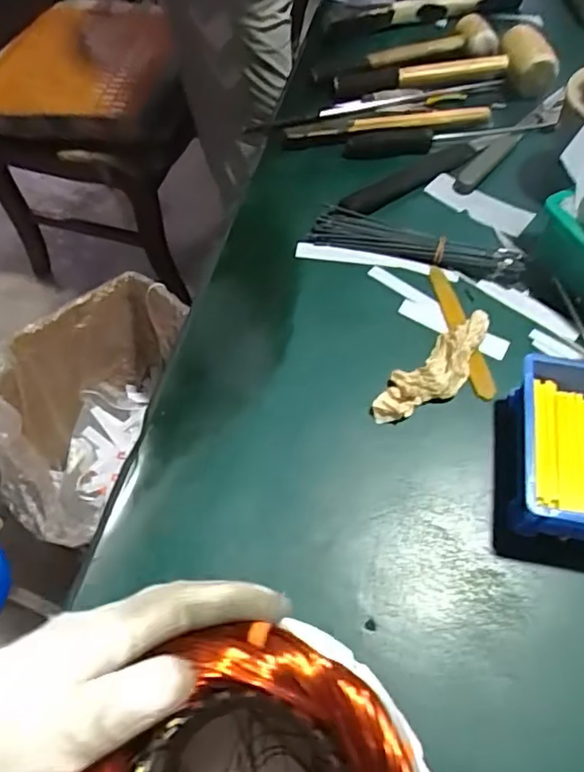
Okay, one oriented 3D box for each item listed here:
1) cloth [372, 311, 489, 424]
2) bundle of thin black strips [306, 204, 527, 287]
[{"bbox_3d":[0.130,-0.014,0.533,0.139,0.023,0.045,-35,63,-19],"label":"cloth"},{"bbox_3d":[0.128,-0.147,0.619,0.216,0.015,0.045,16,59,11],"label":"bundle of thin black strips"}]

